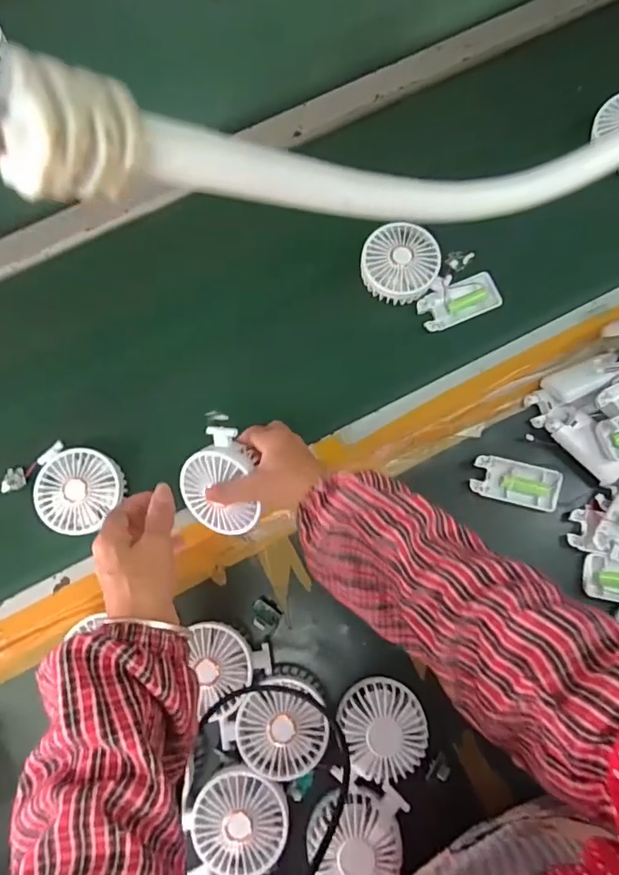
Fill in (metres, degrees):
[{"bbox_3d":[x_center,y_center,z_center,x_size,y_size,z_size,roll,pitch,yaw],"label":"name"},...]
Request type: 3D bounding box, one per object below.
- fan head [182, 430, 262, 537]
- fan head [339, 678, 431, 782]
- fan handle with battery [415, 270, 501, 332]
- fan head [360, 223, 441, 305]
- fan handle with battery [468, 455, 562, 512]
[{"bbox_3d":[-0.080,0.046,0.505,0.088,0.040,0.093,43,114,4],"label":"fan head"},{"bbox_3d":[0.073,0.281,0.499,0.079,0.029,0.082,-17,82,-5],"label":"fan head"},{"bbox_3d":[0.176,-0.160,0.611,0.095,0.015,0.047,-22,82,-6],"label":"fan handle with battery"},{"bbox_3d":[0.103,-0.200,0.595,0.086,0.043,0.082,0,80,-2],"label":"fan head"},{"bbox_3d":[0.232,0.051,0.579,0.097,0.012,0.047,15,80,0],"label":"fan handle with battery"}]

